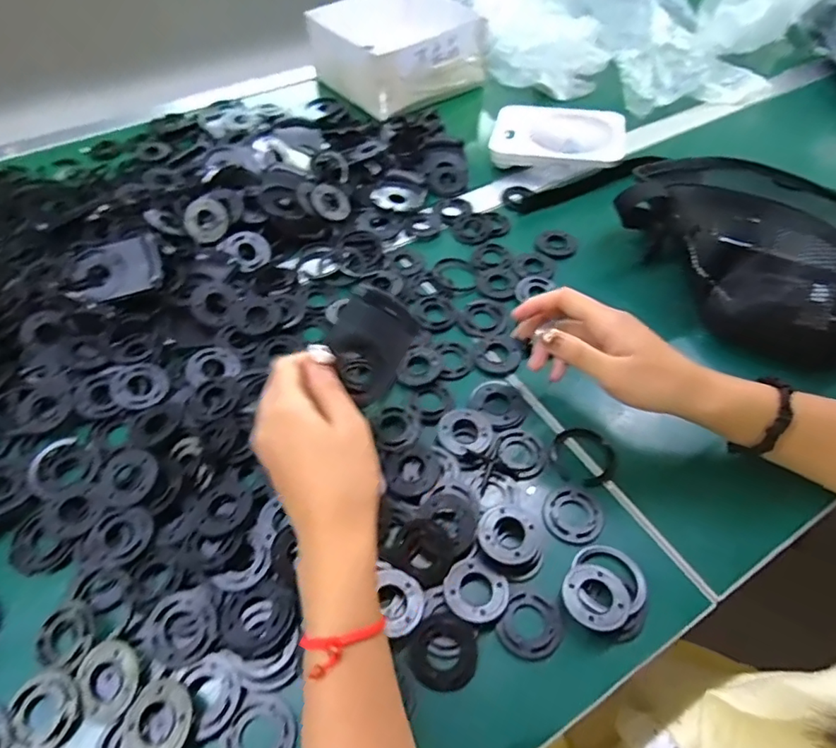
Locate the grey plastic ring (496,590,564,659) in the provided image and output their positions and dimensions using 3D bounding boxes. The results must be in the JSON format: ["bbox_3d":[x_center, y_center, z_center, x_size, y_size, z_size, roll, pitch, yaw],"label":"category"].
[{"bbox_3d":[0.077,0.171,0.361,0.041,0.008,0.041,0,52,0],"label":"grey plastic ring"}]

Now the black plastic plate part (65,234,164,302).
[{"bbox_3d":[-0.290,-0.099,0.509,0.083,0.014,0.057,-18,81,-5],"label":"black plastic plate part"}]

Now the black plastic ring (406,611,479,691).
[{"bbox_3d":[0.016,0.182,0.347,0.043,0.013,0.041,0,52,0],"label":"black plastic ring"}]

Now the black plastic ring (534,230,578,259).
[{"bbox_3d":[0.155,-0.148,0.600,0.047,0.004,0.049,0,52,0],"label":"black plastic ring"}]

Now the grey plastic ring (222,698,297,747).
[{"bbox_3d":[-0.095,0.221,0.323,0.040,0.006,0.041,0,52,0],"label":"grey plastic ring"}]

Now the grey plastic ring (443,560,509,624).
[{"bbox_3d":[0.040,0.149,0.366,0.043,0.006,0.041,0,52,0],"label":"grey plastic ring"}]

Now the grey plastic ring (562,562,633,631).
[{"bbox_3d":[0.121,0.152,0.364,0.045,0.014,0.043,0,52,0],"label":"grey plastic ring"}]

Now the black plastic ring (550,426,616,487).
[{"bbox_3d":[0.138,0.066,0.439,0.052,0.011,0.056,0,52,0],"label":"black plastic ring"}]

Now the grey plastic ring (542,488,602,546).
[{"bbox_3d":[0.118,0.108,0.405,0.043,0.004,0.042,0,52,0],"label":"grey plastic ring"}]

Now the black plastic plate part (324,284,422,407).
[{"bbox_3d":[-0.034,-0.022,0.378,0.054,0.004,0.081,33,61,-15],"label":"black plastic plate part"}]

